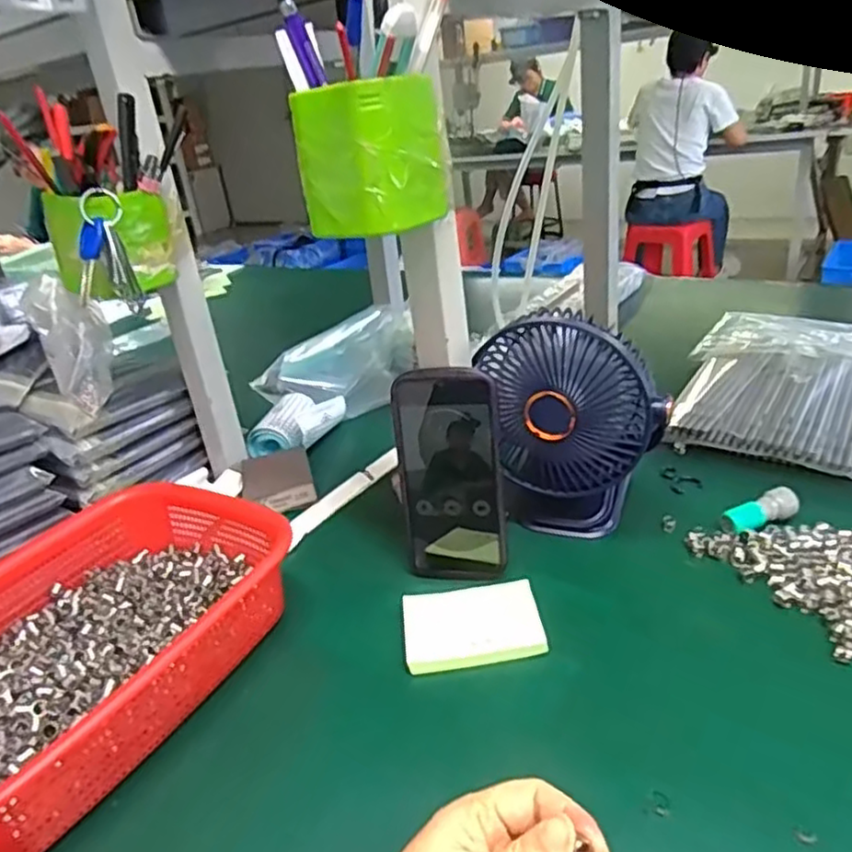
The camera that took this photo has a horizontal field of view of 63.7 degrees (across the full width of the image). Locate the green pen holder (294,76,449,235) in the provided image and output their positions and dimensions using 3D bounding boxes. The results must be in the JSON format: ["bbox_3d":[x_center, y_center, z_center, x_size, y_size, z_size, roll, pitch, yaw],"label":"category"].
[{"bbox_3d":[-0.032,-0.162,0.415,0.071,0.079,0.073,12,32,34],"label":"green pen holder"}]

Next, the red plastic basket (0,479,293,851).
[{"bbox_3d":[-0.236,0.152,0.475,0.210,0.074,0.280,9,31,30],"label":"red plastic basket"}]

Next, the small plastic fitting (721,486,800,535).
[{"bbox_3d":[0.270,0.069,0.554,0.063,0.020,0.023,-14,27,-13],"label":"small plastic fitting"}]

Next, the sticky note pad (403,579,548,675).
[{"bbox_3d":[0.033,0.141,0.488,0.095,0.009,0.069,-9,26,-1],"label":"sticky note pad"}]

